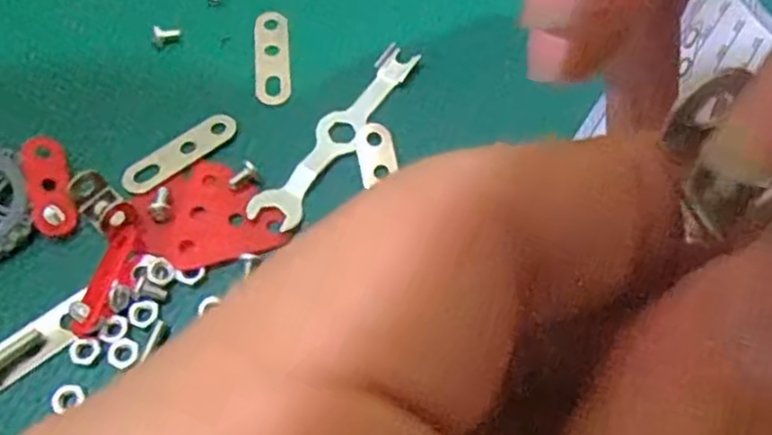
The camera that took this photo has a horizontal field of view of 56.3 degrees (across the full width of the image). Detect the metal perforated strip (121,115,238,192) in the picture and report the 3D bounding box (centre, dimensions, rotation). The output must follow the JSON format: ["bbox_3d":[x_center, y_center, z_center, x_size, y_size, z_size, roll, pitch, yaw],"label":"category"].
[{"bbox_3d":[-0.056,-0.018,0.195,0.034,0.004,0.009,-35,69,-17],"label":"metal perforated strip"}]

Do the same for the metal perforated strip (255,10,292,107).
[{"bbox_3d":[-0.033,-0.048,0.212,0.010,0.004,0.033,-5,64,-3],"label":"metal perforated strip"}]

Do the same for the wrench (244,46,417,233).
[{"bbox_3d":[-0.013,-0.024,0.200,0.012,0.004,0.066,29,67,13],"label":"wrench"}]

